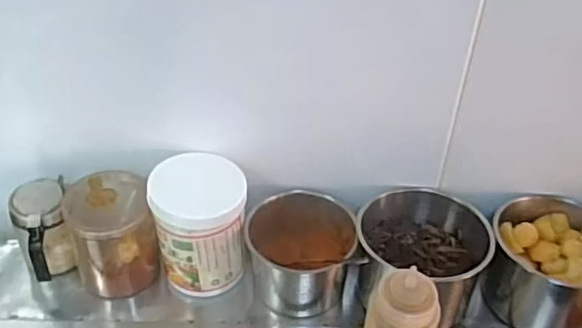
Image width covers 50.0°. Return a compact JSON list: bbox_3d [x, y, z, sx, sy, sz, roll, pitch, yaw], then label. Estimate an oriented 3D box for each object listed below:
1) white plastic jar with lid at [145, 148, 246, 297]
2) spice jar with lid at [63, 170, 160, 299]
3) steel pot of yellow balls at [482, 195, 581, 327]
[{"bbox_3d":[-0.112,0.081,0.779,0.107,0.163,0.097,-15,44,-19],"label":"white plastic jar with lid"},{"bbox_3d":[-0.225,0.091,0.793,0.097,0.154,0.102,2,41,-1],"label":"spice jar with lid"},{"bbox_3d":[0.330,0.128,0.791,0.152,0.132,0.143,2,41,-1],"label":"steel pot of yellow balls"}]

